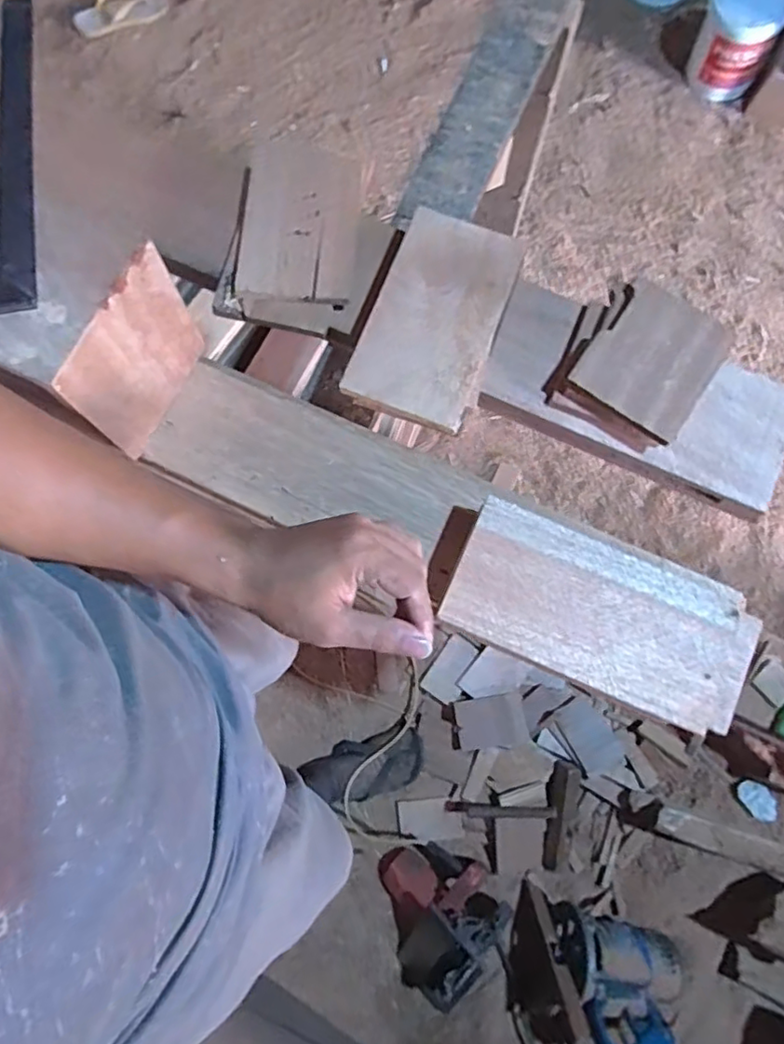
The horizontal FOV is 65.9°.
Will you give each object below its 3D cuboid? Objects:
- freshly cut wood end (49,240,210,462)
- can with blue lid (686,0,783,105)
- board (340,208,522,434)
[{"bbox_3d":[-0.201,-0.128,0.485,0.010,0.141,0.128,23,79,5],"label":"freshly cut wood end"},{"bbox_3d":[0.796,-1.140,1.402,0.174,0.211,0.174,0,78,0],"label":"can with blue lid"},{"bbox_3d":[0.041,-0.192,0.561,0.117,0.018,0.198,21,79,4],"label":"board"}]

